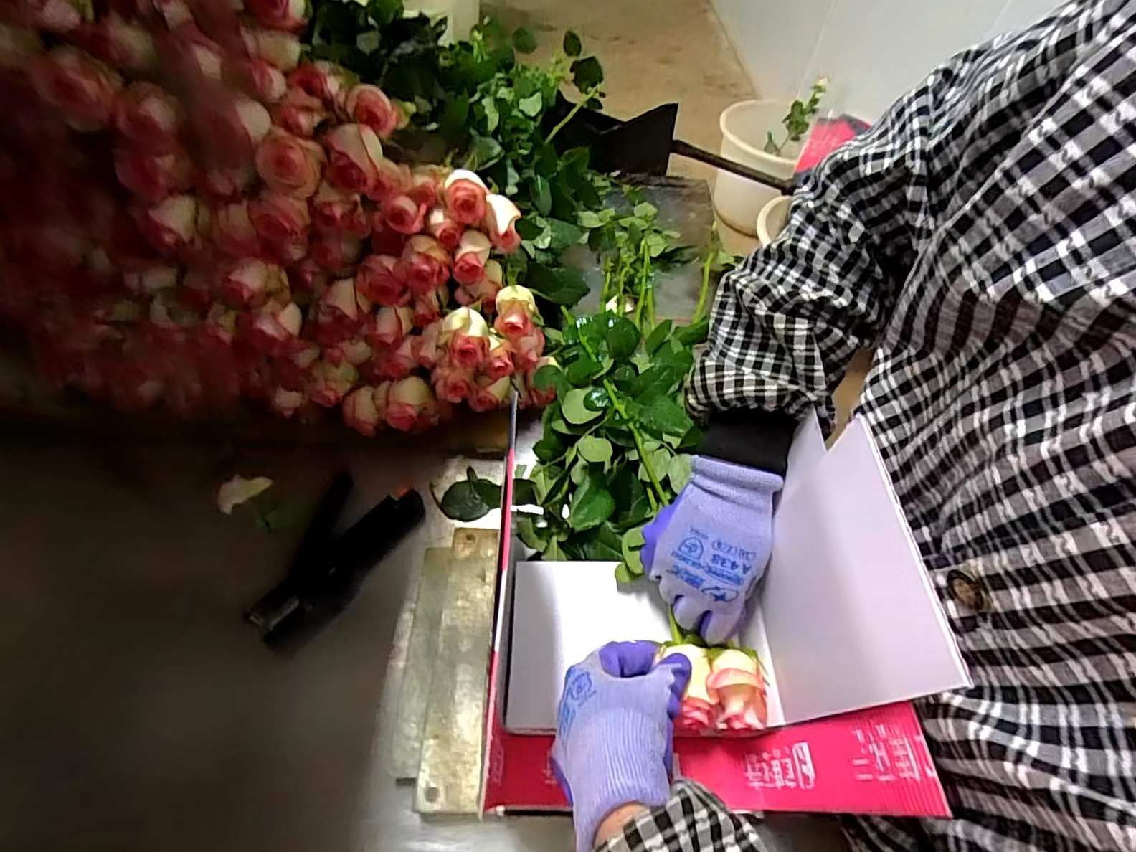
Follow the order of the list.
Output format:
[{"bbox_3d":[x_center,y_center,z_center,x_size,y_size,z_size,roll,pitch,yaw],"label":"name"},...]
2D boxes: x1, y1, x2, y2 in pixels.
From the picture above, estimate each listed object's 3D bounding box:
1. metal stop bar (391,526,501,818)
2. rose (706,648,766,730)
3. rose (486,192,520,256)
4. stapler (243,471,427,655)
[{"bbox_3d":[-0.101,0.196,0.429,0.070,0.030,0.212,2,53,-3],"label":"metal stop bar"},{"bbox_3d":[0.116,0.176,0.337,0.039,0.029,0.047,-1,54,-5],"label":"rose"},{"bbox_3d":[-0.066,-0.207,0.512,0.032,0.052,0.036,-2,54,-6],"label":"rose"},{"bbox_3d":[-0.220,0.128,0.478,0.090,0.022,0.165,18,54,9],"label":"stapler"}]

